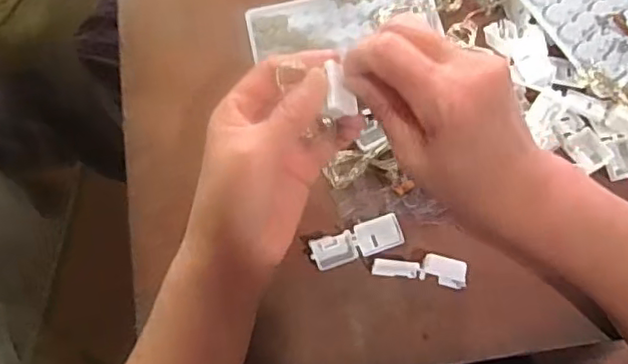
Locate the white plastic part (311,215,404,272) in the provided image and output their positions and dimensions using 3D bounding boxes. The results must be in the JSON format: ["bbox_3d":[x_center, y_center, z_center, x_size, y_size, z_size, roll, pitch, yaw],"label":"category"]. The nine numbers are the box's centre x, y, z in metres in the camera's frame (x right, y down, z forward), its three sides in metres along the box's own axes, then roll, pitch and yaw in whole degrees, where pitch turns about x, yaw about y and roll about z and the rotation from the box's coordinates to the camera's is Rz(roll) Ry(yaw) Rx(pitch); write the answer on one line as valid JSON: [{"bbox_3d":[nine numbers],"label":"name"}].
[{"bbox_3d":[0.027,0.038,0.385,0.056,0.012,0.020,-20,77,-4],"label":"white plastic part"}]

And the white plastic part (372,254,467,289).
[{"bbox_3d":[0.064,0.052,0.374,0.055,0.018,0.016,9,76,3],"label":"white plastic part"}]

